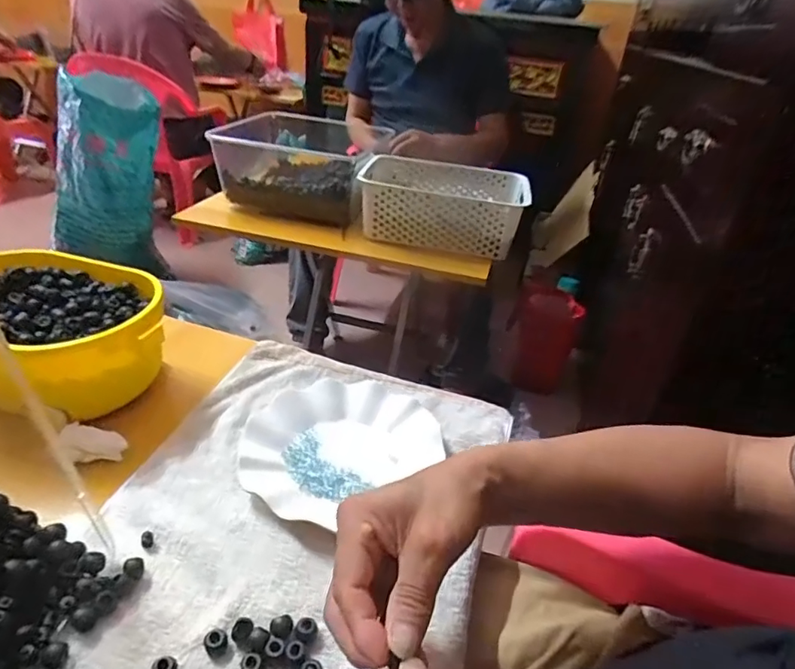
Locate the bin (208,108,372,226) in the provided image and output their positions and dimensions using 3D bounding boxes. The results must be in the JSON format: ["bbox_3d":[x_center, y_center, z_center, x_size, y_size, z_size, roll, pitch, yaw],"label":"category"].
[{"bbox_3d":[-0.206,-0.360,1.110,0.281,0.161,0.339,7,31,1],"label":"bin"}]

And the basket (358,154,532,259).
[{"bbox_3d":[0.085,-0.256,1.024,0.317,0.101,0.229,11,32,8],"label":"basket"}]

